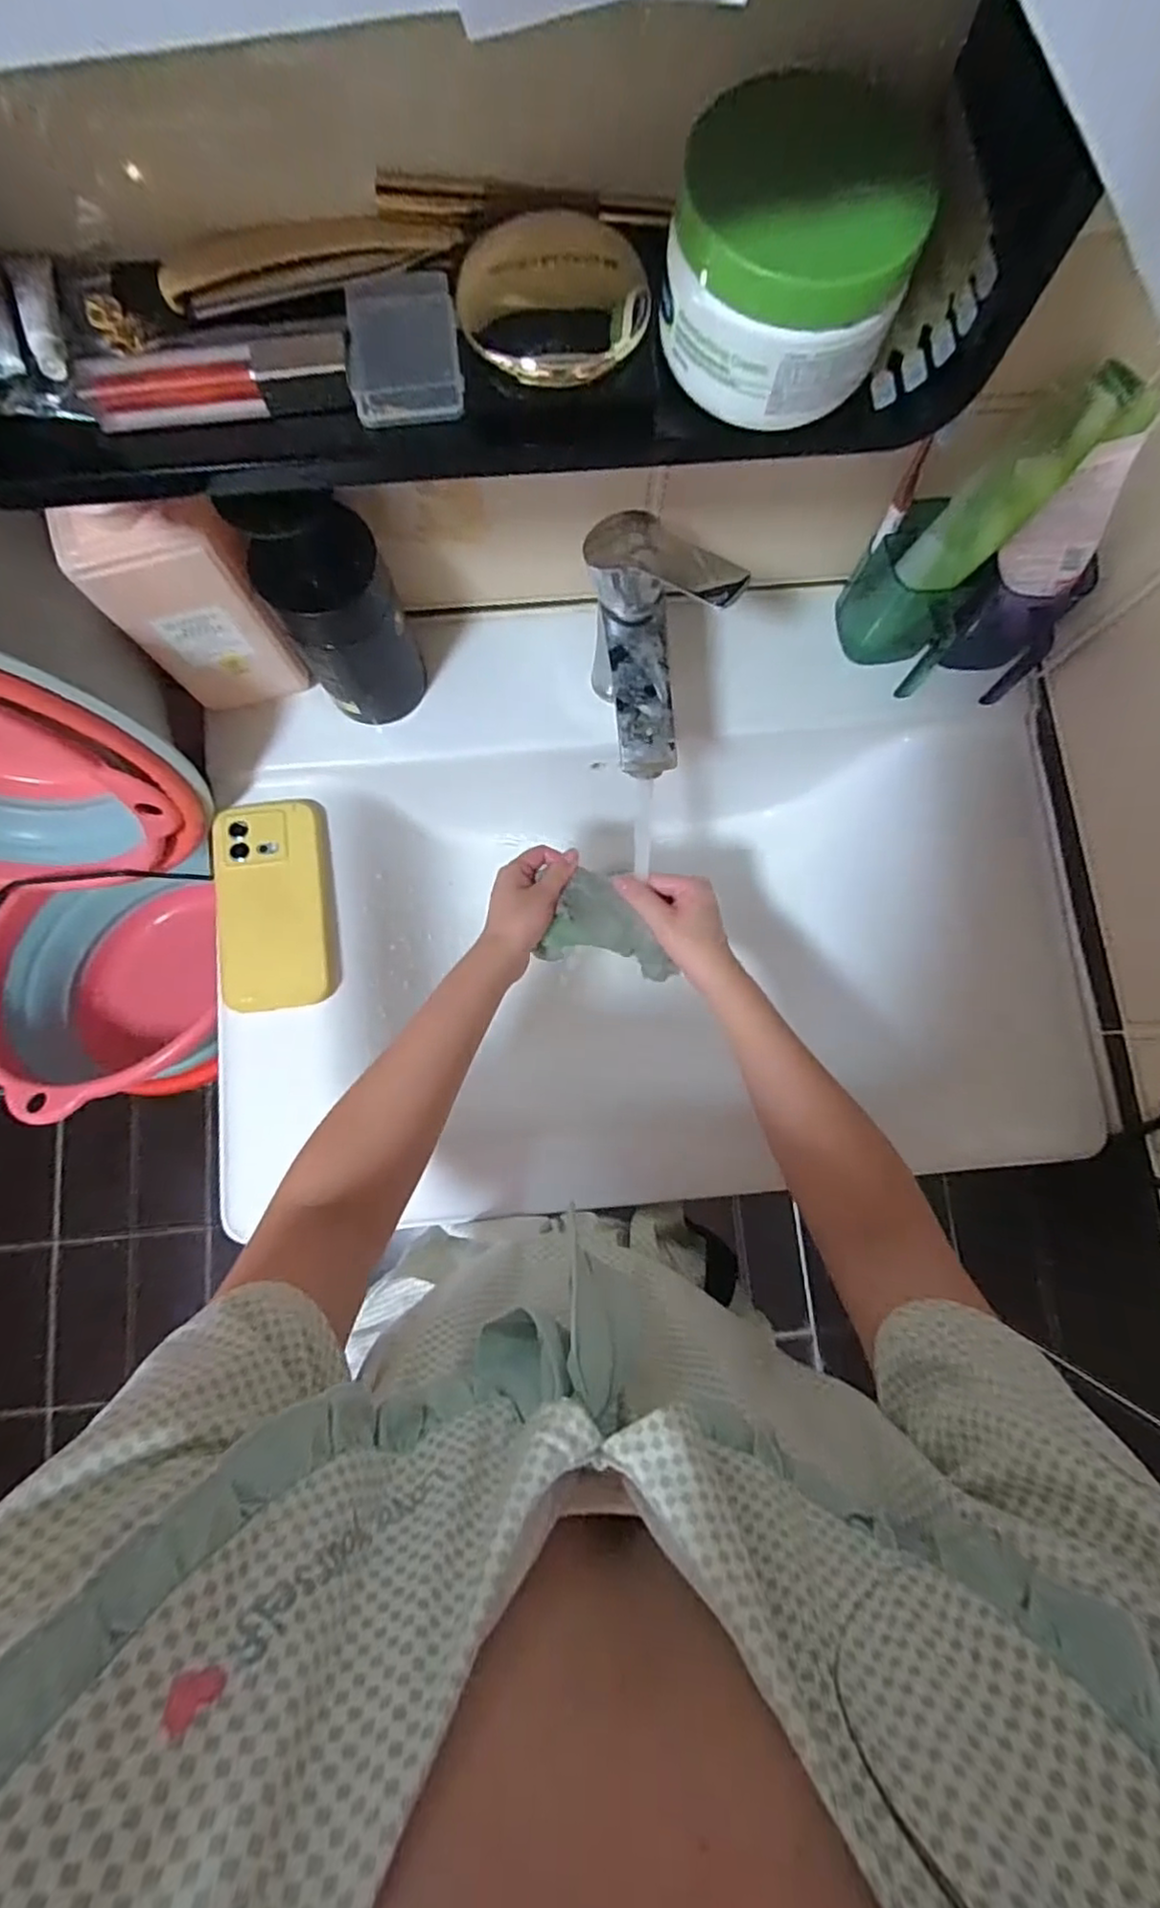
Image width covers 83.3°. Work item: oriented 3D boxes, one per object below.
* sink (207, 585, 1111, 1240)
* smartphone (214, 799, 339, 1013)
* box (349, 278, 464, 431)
[{"bbox_3d":[0.056,-0.025,0.619,0.701,0.198,0.467,-4,82,-2],"label":"sink"},{"bbox_3d":[-0.249,-0.042,0.530,0.088,0.008,0.169,-7,82,-3],"label":"smartphone"},{"bbox_3d":[-0.074,-0.256,0.276,0.045,0.021,0.050,-4,82,-2],"label":"box"}]

